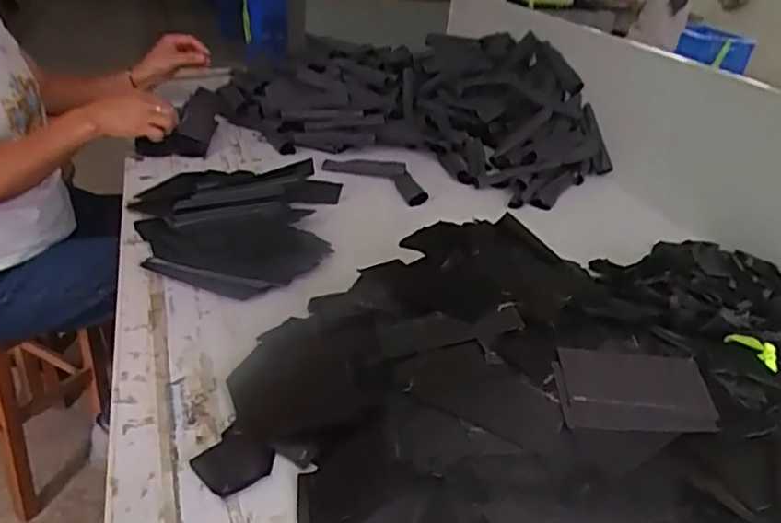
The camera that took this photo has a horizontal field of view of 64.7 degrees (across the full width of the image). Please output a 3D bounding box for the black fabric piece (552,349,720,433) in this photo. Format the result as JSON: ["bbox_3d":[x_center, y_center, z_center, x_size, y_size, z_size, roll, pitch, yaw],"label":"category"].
[{"bbox_3d":[0.184,0.095,0.464,0.119,0.008,0.068,3,47,-6],"label":"black fabric piece"}]

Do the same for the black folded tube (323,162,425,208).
[{"bbox_3d":[-0.019,-0.153,1.065,0.230,0.031,0.063,27,36,32],"label":"black folded tube"}]

